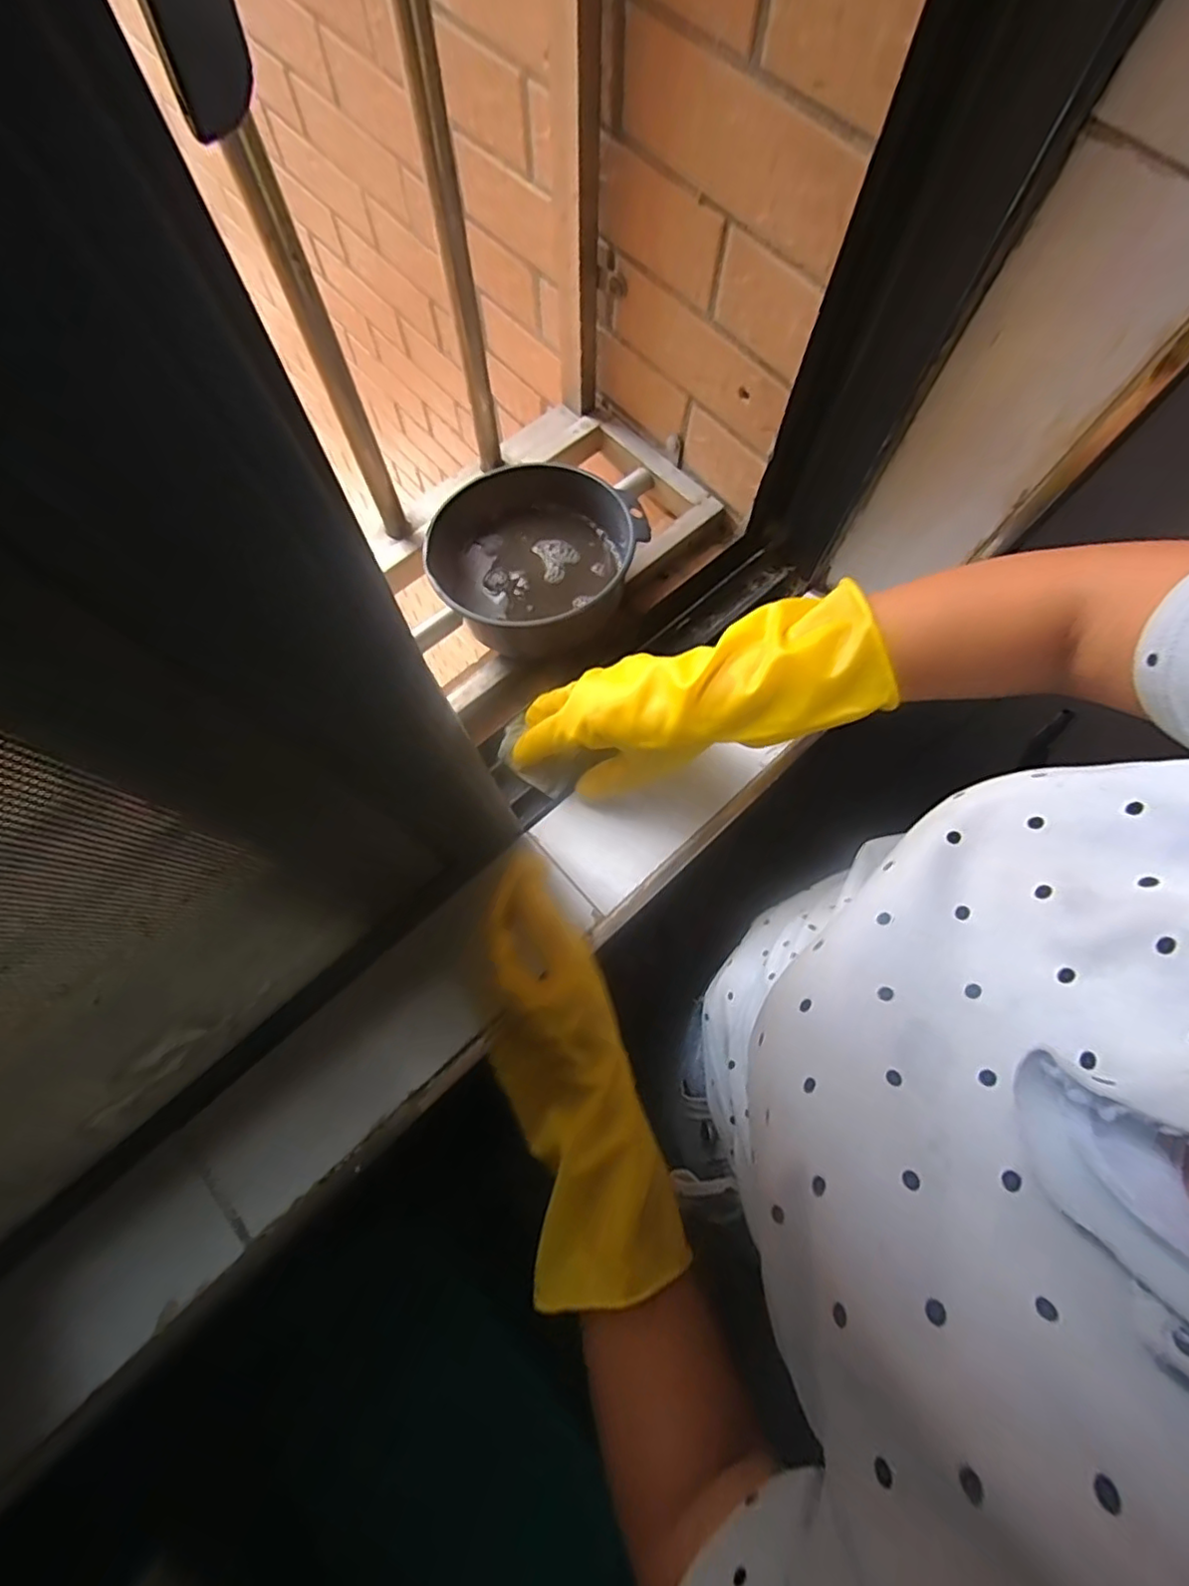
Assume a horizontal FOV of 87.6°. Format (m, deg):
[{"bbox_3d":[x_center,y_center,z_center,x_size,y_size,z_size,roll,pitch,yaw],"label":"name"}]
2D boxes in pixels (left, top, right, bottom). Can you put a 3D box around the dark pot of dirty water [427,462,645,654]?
[{"bbox_3d":[-0.049,-0.195,0.517,0.154,0.074,0.150,0,73,0],"label":"dark pot of dirty water"}]

